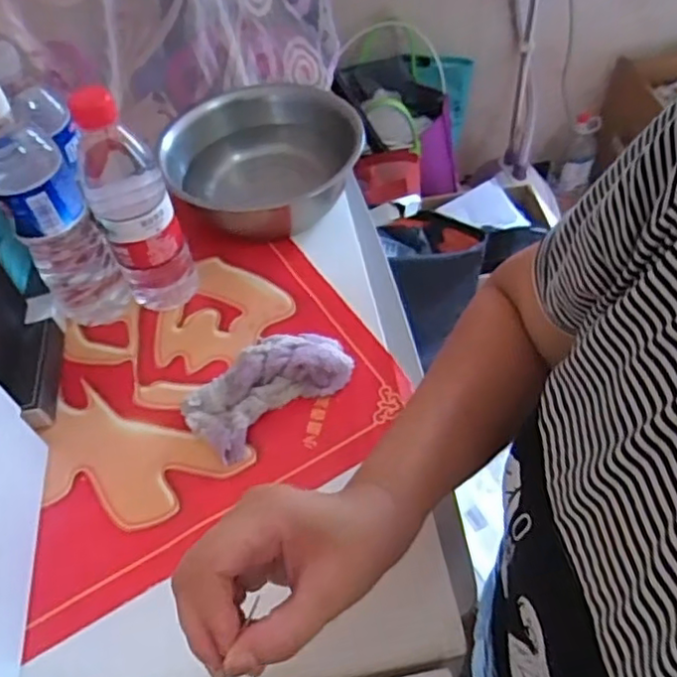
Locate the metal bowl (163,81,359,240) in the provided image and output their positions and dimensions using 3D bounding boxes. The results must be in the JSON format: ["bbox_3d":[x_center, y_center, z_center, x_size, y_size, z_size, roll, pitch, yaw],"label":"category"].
[{"bbox_3d":[-0.075,-0.177,0.674,0.198,0.077,0.194,-17,53,-7],"label":"metal bowl"}]

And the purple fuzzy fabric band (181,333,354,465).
[{"bbox_3d":[-0.058,0.036,0.534,0.138,0.030,0.073,-34,57,-19],"label":"purple fuzzy fabric band"}]

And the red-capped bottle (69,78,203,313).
[{"bbox_3d":[-0.175,-0.111,0.548,0.064,0.210,0.064,-24,54,-13],"label":"red-capped bottle"}]

